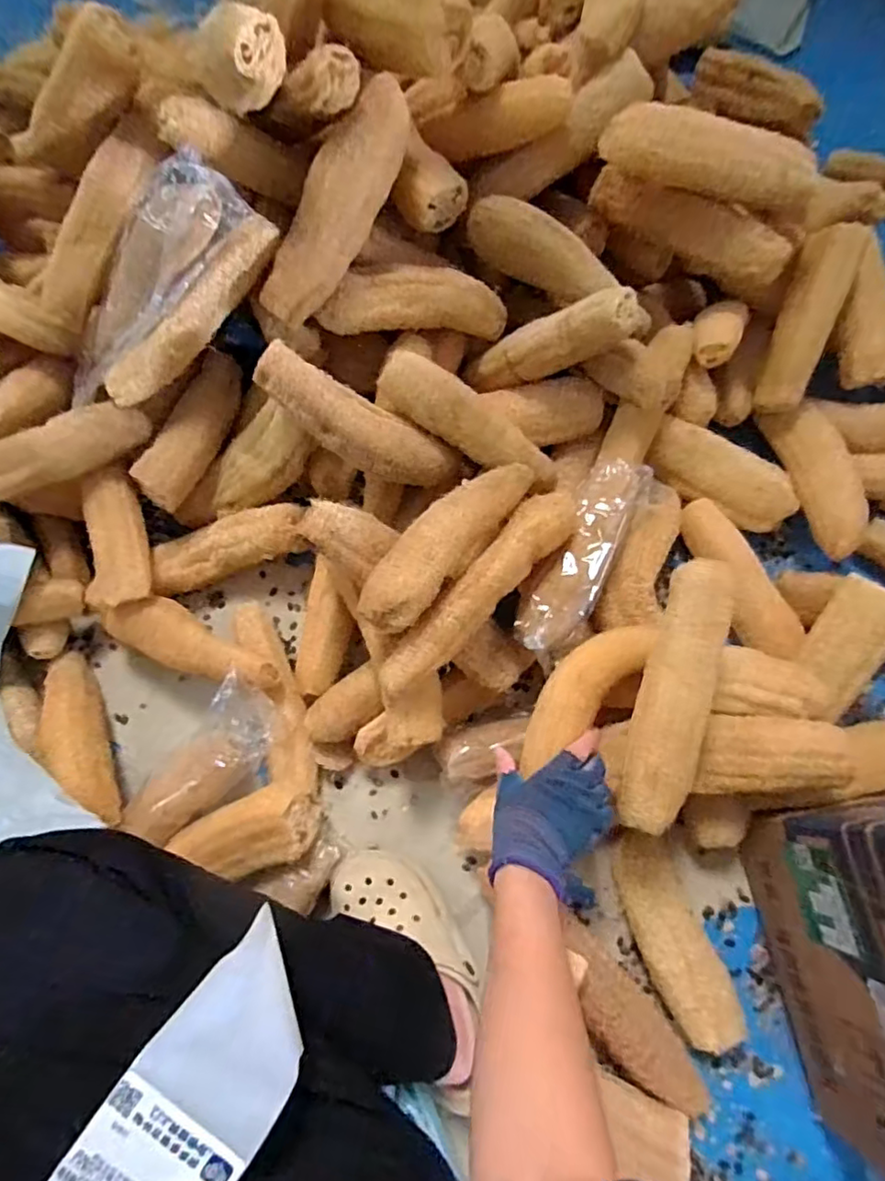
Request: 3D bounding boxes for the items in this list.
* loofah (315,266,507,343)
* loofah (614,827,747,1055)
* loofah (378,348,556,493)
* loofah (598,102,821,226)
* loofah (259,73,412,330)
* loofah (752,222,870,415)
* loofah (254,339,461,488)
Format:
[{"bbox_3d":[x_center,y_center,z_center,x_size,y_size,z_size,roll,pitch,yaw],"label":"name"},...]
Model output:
[{"bbox_3d":[-0.030,-0.342,0.701,0.233,0.057,0.062,-8,72,-17],"label":"loofah"},{"bbox_3d":[0.243,0.366,0.631,0.071,0.064,0.204,-15,73,-4],"label":"loofah"},{"bbox_3d":[0.032,-0.184,0.684,0.242,0.062,0.060,27,72,-25],"label":"loofah"},{"bbox_3d":[0.316,-0.483,0.664,0.268,0.071,0.065,4,72,-14],"label":"loofah"},{"bbox_3d":[-0.118,-0.418,0.641,0.071,0.060,0.261,35,103,11],"label":"loofah"},{"bbox_3d":[0.471,-0.352,0.745,0.080,0.062,0.250,19,96,7],"label":"loofah"},{"bbox_3d":[-0.091,-0.185,0.656,0.243,0.049,0.082,27,73,-21],"label":"loofah"}]

